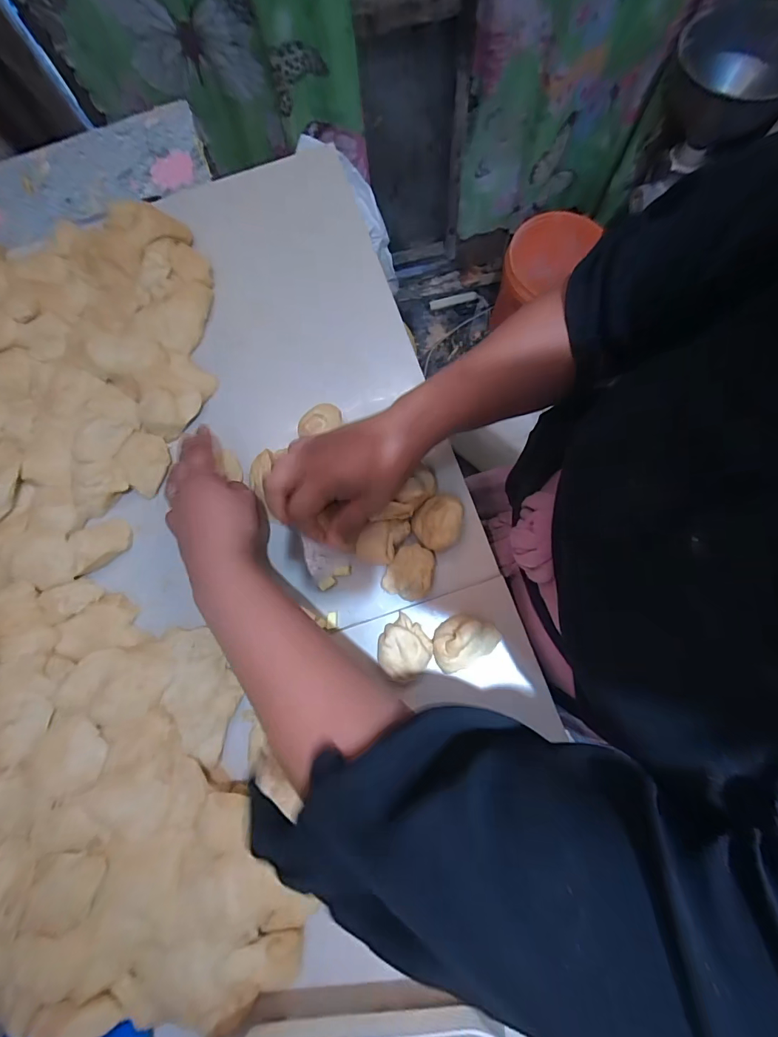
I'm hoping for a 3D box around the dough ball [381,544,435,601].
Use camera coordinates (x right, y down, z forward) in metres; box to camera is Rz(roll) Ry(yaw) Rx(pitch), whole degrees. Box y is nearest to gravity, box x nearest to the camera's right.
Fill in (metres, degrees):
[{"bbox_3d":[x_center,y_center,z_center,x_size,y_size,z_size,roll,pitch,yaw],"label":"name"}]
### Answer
[{"bbox_3d":[0.020,0.050,0.394,0.043,0.030,0.051,19,78,6],"label":"dough ball"}]

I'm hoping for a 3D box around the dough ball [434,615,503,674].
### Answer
[{"bbox_3d":[0.068,0.109,0.376,0.061,0.029,0.041,-26,77,-5],"label":"dough ball"}]

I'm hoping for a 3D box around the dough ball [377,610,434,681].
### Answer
[{"bbox_3d":[0.012,0.119,0.379,0.047,0.028,0.047,0,76,1],"label":"dough ball"}]

